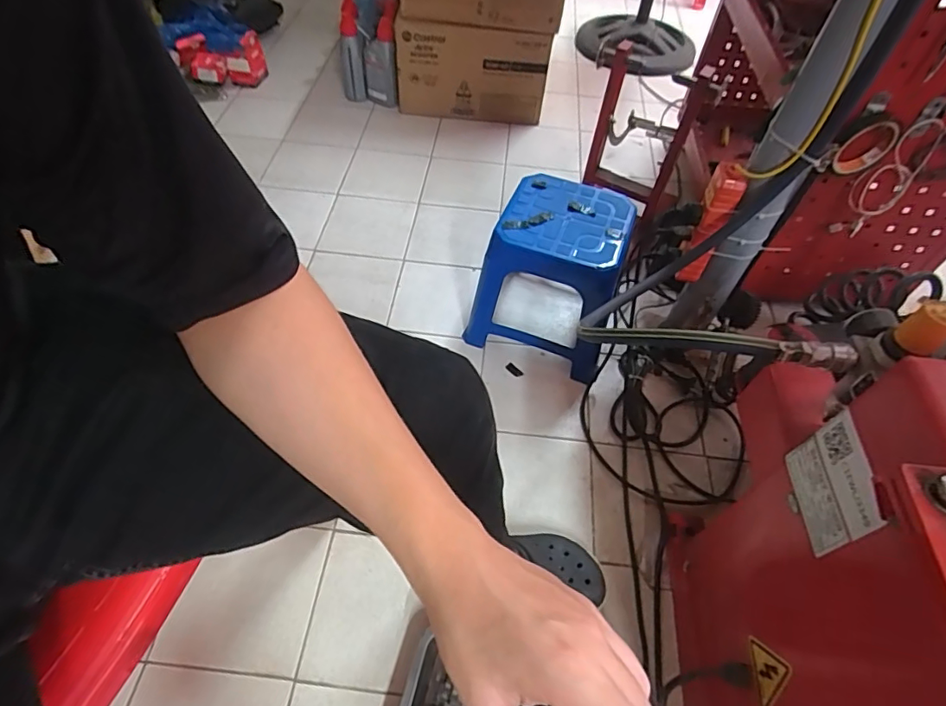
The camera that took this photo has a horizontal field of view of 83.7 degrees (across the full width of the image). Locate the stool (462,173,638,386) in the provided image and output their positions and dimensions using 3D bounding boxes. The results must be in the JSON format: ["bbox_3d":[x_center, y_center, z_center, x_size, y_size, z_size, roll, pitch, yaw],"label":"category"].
[{"bbox_3d":[0.157,-0.138,0.992,0.243,0.261,0.242,22,55,13],"label":"stool"}]

